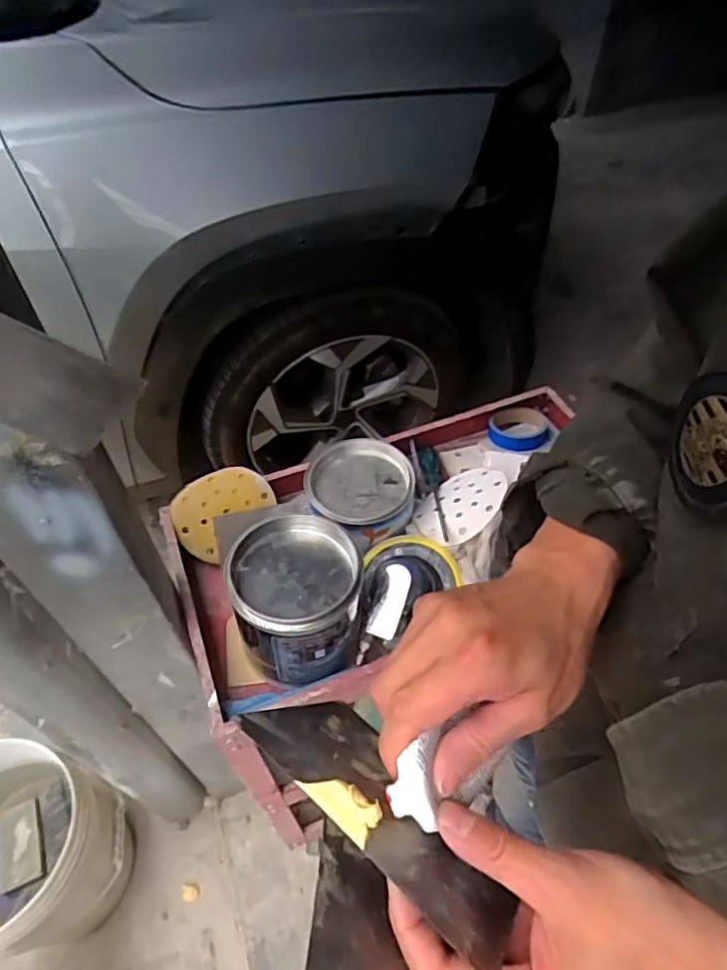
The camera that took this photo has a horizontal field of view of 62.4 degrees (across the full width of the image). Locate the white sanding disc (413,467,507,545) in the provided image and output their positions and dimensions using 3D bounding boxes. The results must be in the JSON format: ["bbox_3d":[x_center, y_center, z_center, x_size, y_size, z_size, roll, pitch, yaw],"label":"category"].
[{"bbox_3d":[0.134,0.025,0.828,0.130,0.011,0.129,-27,31,18],"label":"white sanding disc"}]

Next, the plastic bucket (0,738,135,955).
[{"bbox_3d":[-0.588,0.661,1.061,0.271,0.399,0.279,0,50,0],"label":"plastic bucket"}]

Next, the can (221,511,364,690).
[{"bbox_3d":[-0.077,0.134,0.713,0.143,0.134,0.148,0,50,0],"label":"can"}]

